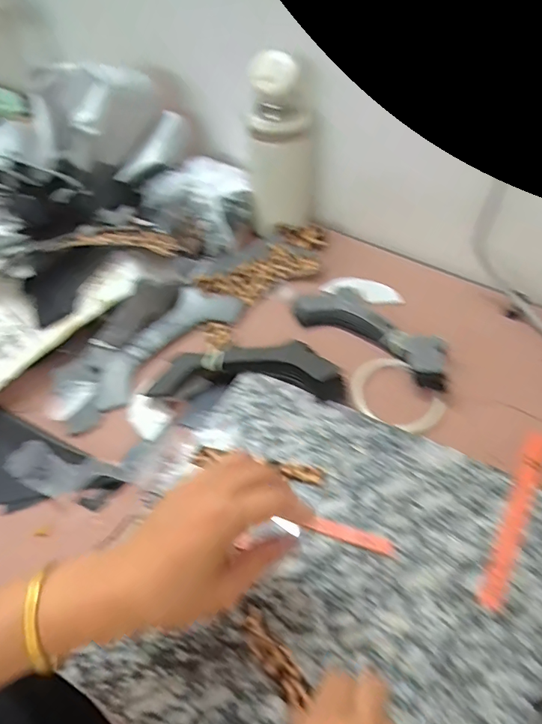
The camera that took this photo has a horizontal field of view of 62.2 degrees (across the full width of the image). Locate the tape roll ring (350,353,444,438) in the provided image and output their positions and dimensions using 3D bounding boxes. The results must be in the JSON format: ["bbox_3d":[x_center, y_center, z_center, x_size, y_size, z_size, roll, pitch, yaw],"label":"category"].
[{"bbox_3d":[0.130,0.032,0.466,0.096,0.009,0.081,24,53,21],"label":"tape roll ring"}]

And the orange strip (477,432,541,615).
[{"bbox_3d":[0.209,0.122,0.377,0.019,0.004,0.180,27,54,22],"label":"orange strip"}]

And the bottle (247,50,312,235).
[{"bbox_3d":[0.015,-0.272,0.595,0.079,0.212,0.062,3,49,4],"label":"bottle"}]

